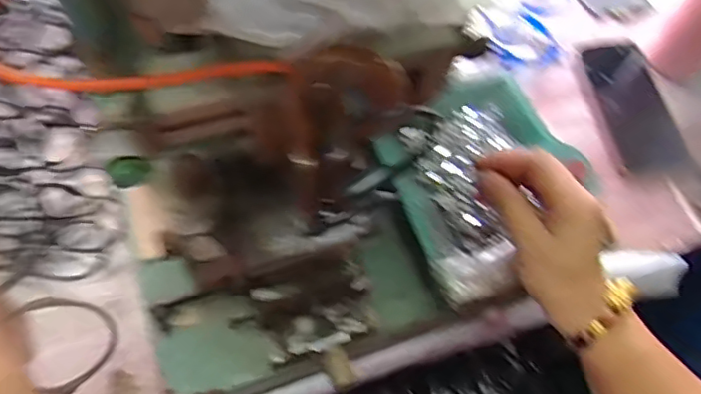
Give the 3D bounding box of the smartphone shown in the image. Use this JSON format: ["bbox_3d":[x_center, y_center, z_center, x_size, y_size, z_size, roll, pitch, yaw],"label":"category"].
[{"bbox_3d":[0.293,-0.104,0.629,0.080,0.016,0.168,-5,63,-6],"label":"smartphone"}]

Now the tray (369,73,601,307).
[{"bbox_3d":[0.104,-0.020,0.498,0.167,0.031,0.178,-28,67,-16],"label":"tray"}]

